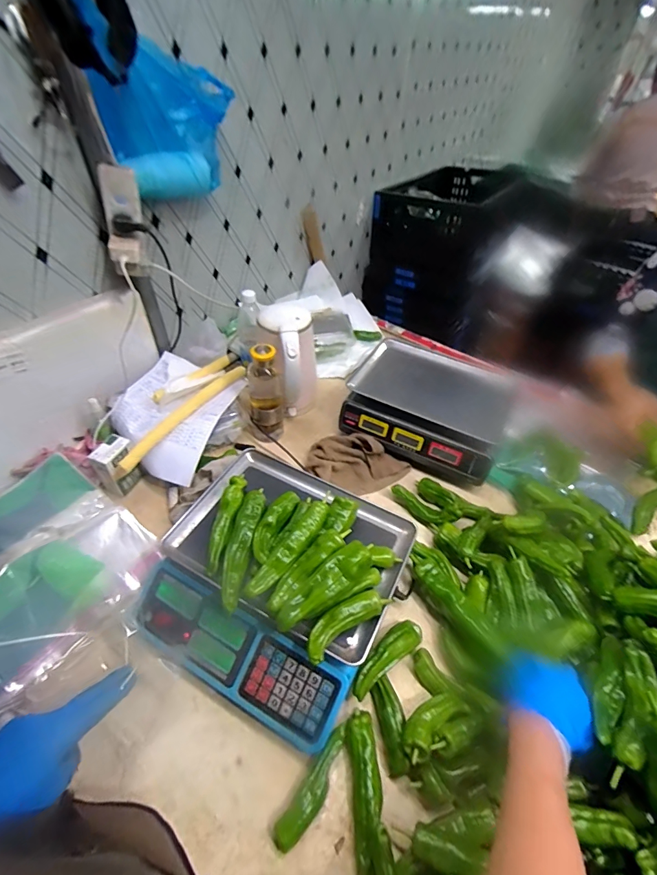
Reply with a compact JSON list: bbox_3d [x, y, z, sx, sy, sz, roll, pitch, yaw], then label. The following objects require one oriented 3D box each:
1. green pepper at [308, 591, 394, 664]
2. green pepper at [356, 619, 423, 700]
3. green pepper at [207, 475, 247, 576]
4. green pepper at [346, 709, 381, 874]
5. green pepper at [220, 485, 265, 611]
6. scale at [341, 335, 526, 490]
[{"bbox_3d":[0.022,0.239,0.507,0.125,0.031,0.039,-28,53,-27],"label":"green pepper"},{"bbox_3d":[0.086,0.316,0.566,0.137,0.031,0.038,-28,53,-27],"label":"green pepper"},{"bbox_3d":[-0.161,0.132,0.608,0.031,0.038,0.158,6,46,3],"label":"green pepper"},{"bbox_3d":[0.046,0.430,0.476,0.034,0.038,0.153,-2,46,-5],"label":"green pepper"},{"bbox_3d":[-0.130,0.163,0.583,0.039,0.036,0.186,7,46,4],"label":"green pepper"},{"bbox_3d":[0.235,-0.072,0.902,0.337,0.133,0.304,24,49,19],"label":"scale"}]

